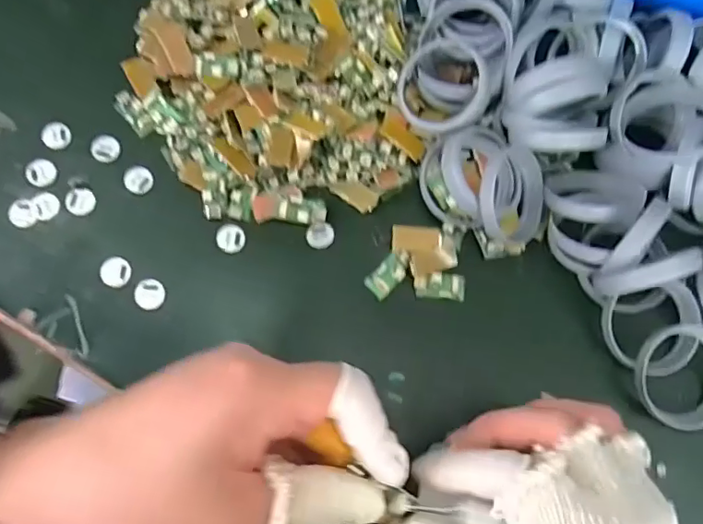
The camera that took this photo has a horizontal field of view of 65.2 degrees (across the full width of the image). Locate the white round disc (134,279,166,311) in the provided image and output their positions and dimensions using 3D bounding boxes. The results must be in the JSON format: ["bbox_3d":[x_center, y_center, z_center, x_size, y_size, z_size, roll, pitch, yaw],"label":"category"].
[{"bbox_3d":[-0.120,0.019,0.327,0.017,0.004,0.018,1,72,-4],"label":"white round disc"}]

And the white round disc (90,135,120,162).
[{"bbox_3d":[-0.161,-0.075,0.358,0.018,0.004,0.019,1,72,-4],"label":"white round disc"}]

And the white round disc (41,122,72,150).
[{"bbox_3d":[-0.194,-0.083,0.360,0.017,0.004,0.019,-33,78,-14],"label":"white round disc"}]

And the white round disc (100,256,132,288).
[{"bbox_3d":[-0.142,0.005,0.330,0.017,0.004,0.018,1,72,-4],"label":"white round disc"}]

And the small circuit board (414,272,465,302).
[{"bbox_3d":[0.055,0.015,0.341,0.031,0.004,0.016,6,72,-3],"label":"small circuit board"}]

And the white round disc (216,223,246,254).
[{"bbox_3d":[-0.075,-0.015,0.343,0.017,0.004,0.019,-33,78,-14],"label":"white round disc"}]

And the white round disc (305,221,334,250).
[{"bbox_3d":[-0.019,-0.017,0.343,0.017,0.004,0.018,1,72,-4],"label":"white round disc"}]

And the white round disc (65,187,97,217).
[{"bbox_3d":[-0.171,-0.039,0.345,0.019,0.004,0.018,1,72,-4],"label":"white round disc"}]

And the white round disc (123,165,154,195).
[{"bbox_3d":[-0.137,-0.053,0.354,0.017,0.004,0.021,-41,80,-15],"label":"white round disc"}]

